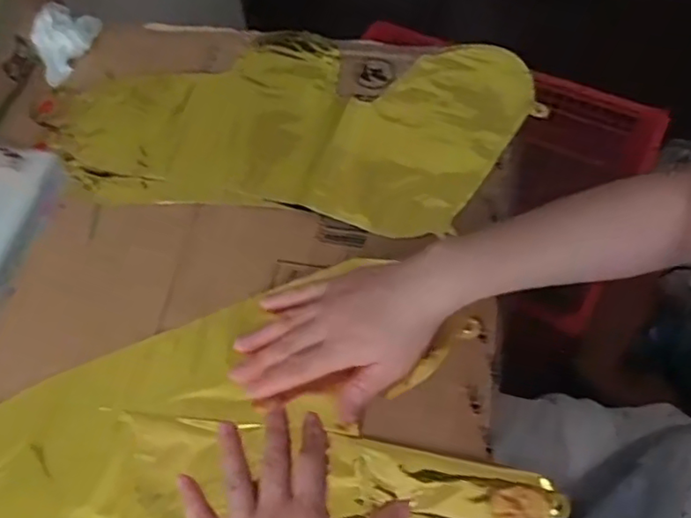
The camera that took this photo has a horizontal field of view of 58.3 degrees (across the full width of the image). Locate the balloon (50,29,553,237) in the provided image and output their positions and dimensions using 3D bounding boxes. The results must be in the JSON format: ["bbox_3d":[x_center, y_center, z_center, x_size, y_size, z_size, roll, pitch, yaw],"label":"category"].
[{"bbox_3d":[-0.051,-0.116,0.548,0.418,0.028,0.196,2,63,6],"label":"balloon"}]

